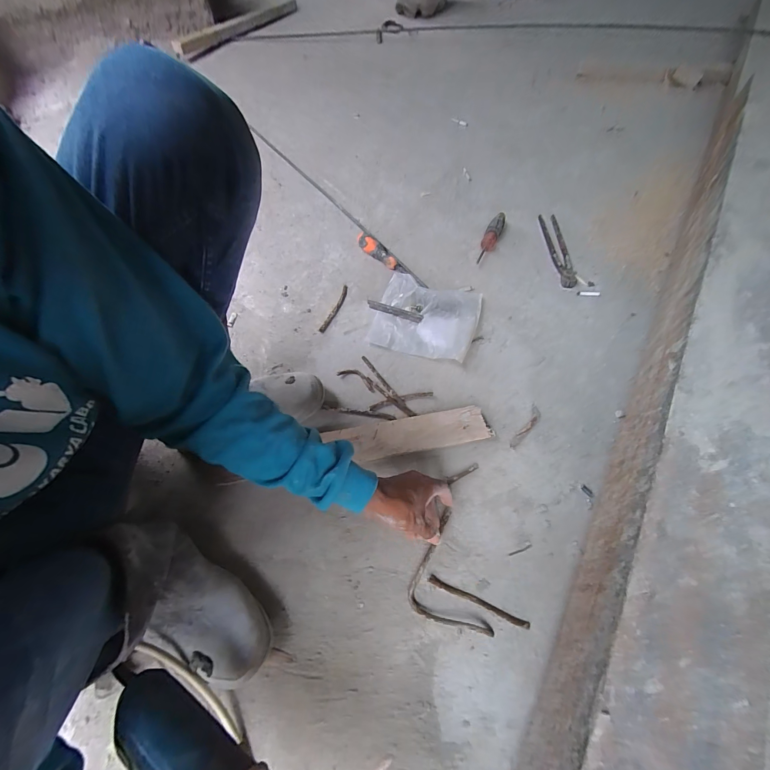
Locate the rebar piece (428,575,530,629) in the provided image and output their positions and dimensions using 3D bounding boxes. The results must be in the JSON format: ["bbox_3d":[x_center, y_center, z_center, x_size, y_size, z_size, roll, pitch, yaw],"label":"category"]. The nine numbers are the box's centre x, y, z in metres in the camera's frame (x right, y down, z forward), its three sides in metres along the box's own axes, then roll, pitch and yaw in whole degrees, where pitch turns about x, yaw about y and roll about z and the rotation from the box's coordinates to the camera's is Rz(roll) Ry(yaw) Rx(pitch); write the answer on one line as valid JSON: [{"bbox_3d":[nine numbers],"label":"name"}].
[{"bbox_3d":[0.125,0.292,0.447,0.135,0.004,0.009,20,65,12],"label":"rebar piece"}]

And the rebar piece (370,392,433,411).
[{"bbox_3d":[0.029,0.027,0.587,0.113,0.005,0.014,-14,63,-5],"label":"rebar piece"}]

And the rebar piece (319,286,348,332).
[{"bbox_3d":[-0.103,-0.158,0.687,0.013,0.009,0.125,19,65,12],"label":"rebar piece"}]

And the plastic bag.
[{"bbox_3d":[0.080,-0.131,0.653,0.192,0.035,0.162,13,64,9],"label":"plastic bag"}]

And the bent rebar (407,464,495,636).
[{"bbox_3d":[0.105,0.217,0.477,0.110,0.017,0.216,10,63,8],"label":"bent rebar"}]

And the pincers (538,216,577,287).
[{"bbox_3d":[0.384,-0.299,0.736,0.040,0.019,0.210,-4,63,1],"label":"pincers"}]

